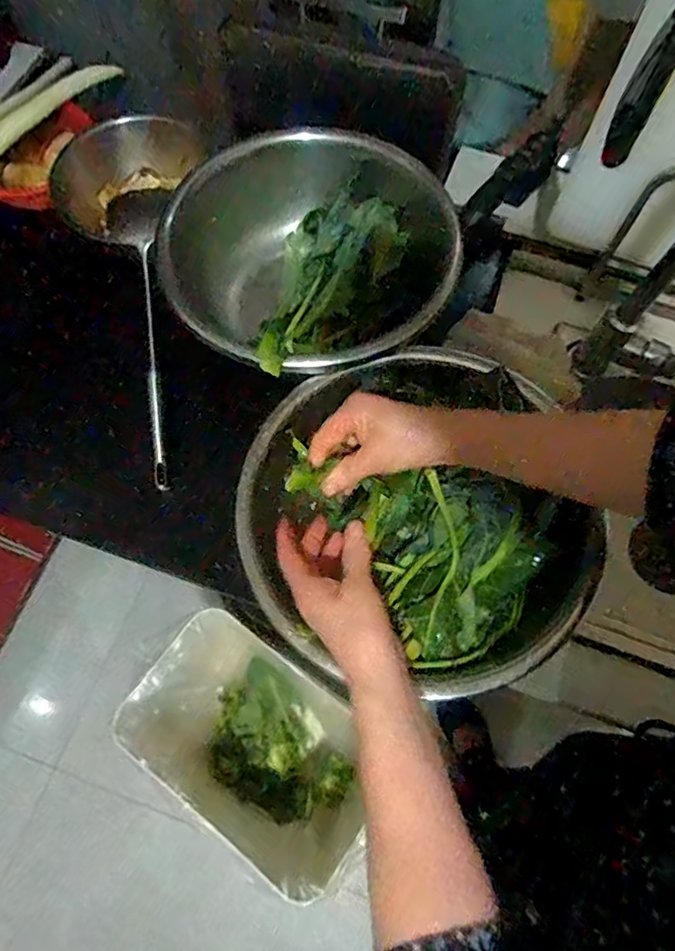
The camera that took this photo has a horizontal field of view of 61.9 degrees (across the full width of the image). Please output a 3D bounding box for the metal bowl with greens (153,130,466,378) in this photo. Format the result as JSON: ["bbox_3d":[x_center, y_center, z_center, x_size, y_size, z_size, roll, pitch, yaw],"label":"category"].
[{"bbox_3d":[-0.047,-0.255,0.669,0.311,0.138,0.325,0,69,1],"label":"metal bowl with greens"}]

